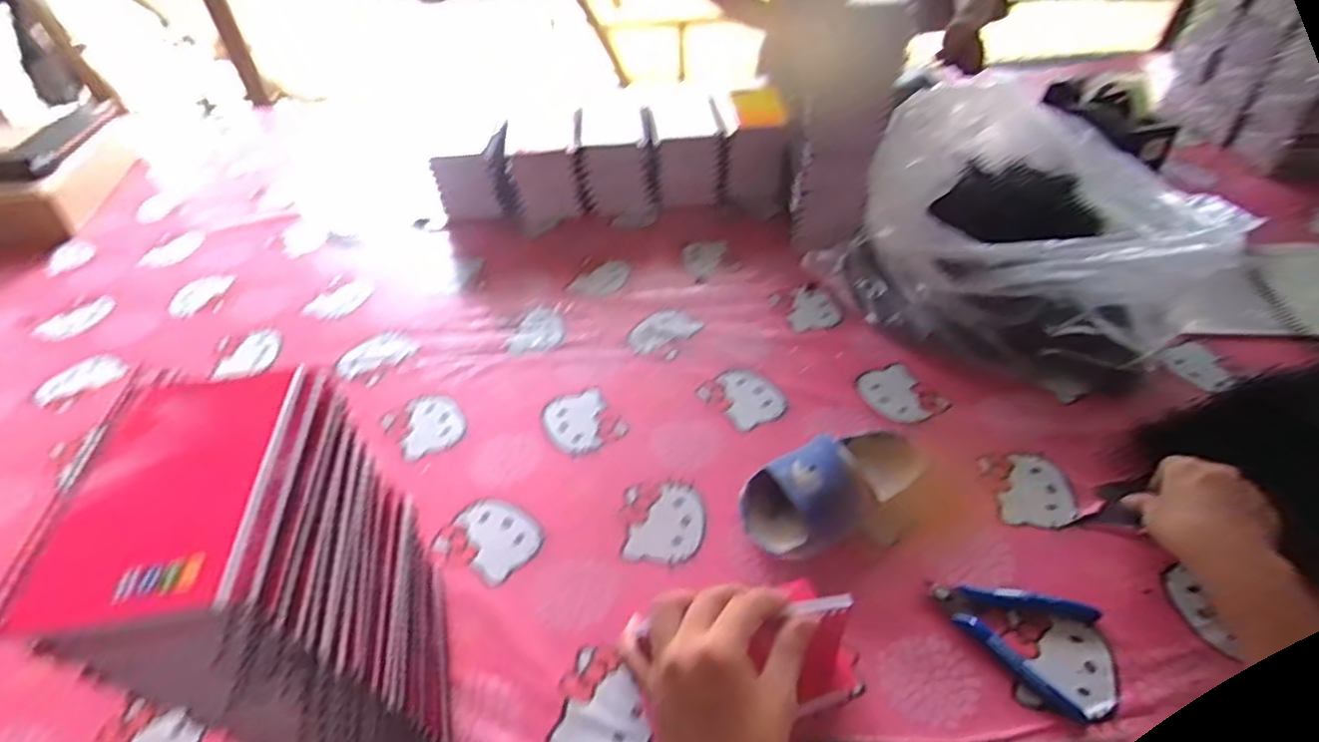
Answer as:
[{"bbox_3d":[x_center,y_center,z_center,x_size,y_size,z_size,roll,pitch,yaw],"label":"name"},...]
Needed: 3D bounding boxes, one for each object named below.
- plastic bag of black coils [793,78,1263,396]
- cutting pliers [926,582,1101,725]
[{"bbox_3d":[0.396,-0.153,0.712,0.347,0.176,0.319,32,53,31],"label":"plastic bag of black coils"},{"bbox_3d":[0.252,0.188,0.472,0.109,0.010,0.085,18,46,21],"label":"cutting pliers"}]

